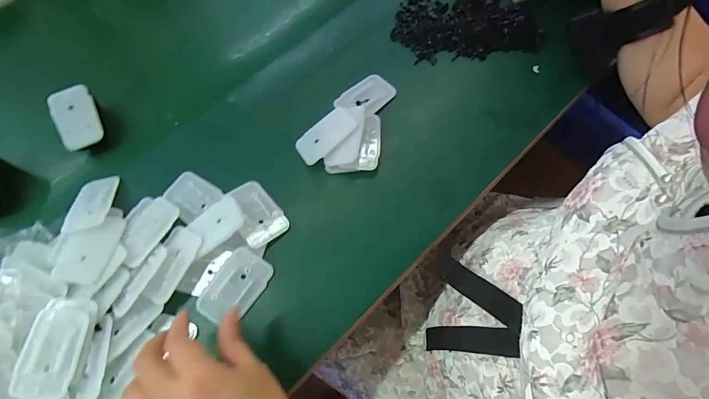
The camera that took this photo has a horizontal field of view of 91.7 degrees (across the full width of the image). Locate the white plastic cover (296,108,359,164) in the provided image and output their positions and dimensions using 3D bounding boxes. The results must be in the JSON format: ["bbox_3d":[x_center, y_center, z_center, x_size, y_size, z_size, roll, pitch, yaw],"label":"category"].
[{"bbox_3d":[-0.031,-0.070,0.374,0.070,0.004,0.042,-39,60,3],"label":"white plastic cover"}]

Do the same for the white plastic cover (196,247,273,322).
[{"bbox_3d":[-0.113,0.082,0.325,0.046,0.010,0.068,29,72,14],"label":"white plastic cover"}]

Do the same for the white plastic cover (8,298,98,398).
[{"bbox_3d":[-0.256,0.127,0.293,0.046,0.011,0.077,11,66,-15],"label":"white plastic cover"}]

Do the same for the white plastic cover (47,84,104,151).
[{"bbox_3d":[-0.316,-0.093,0.390,0.051,0.005,0.068,-22,87,2],"label":"white plastic cover"}]

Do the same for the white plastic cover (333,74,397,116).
[{"bbox_3d":[0.015,-0.124,0.415,0.069,0.007,0.043,-37,78,-13],"label":"white plastic cover"}]

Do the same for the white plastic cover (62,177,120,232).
[{"bbox_3d":[-0.272,0.003,0.357,0.036,0.007,0.066,1,58,-9],"label":"white plastic cover"}]

